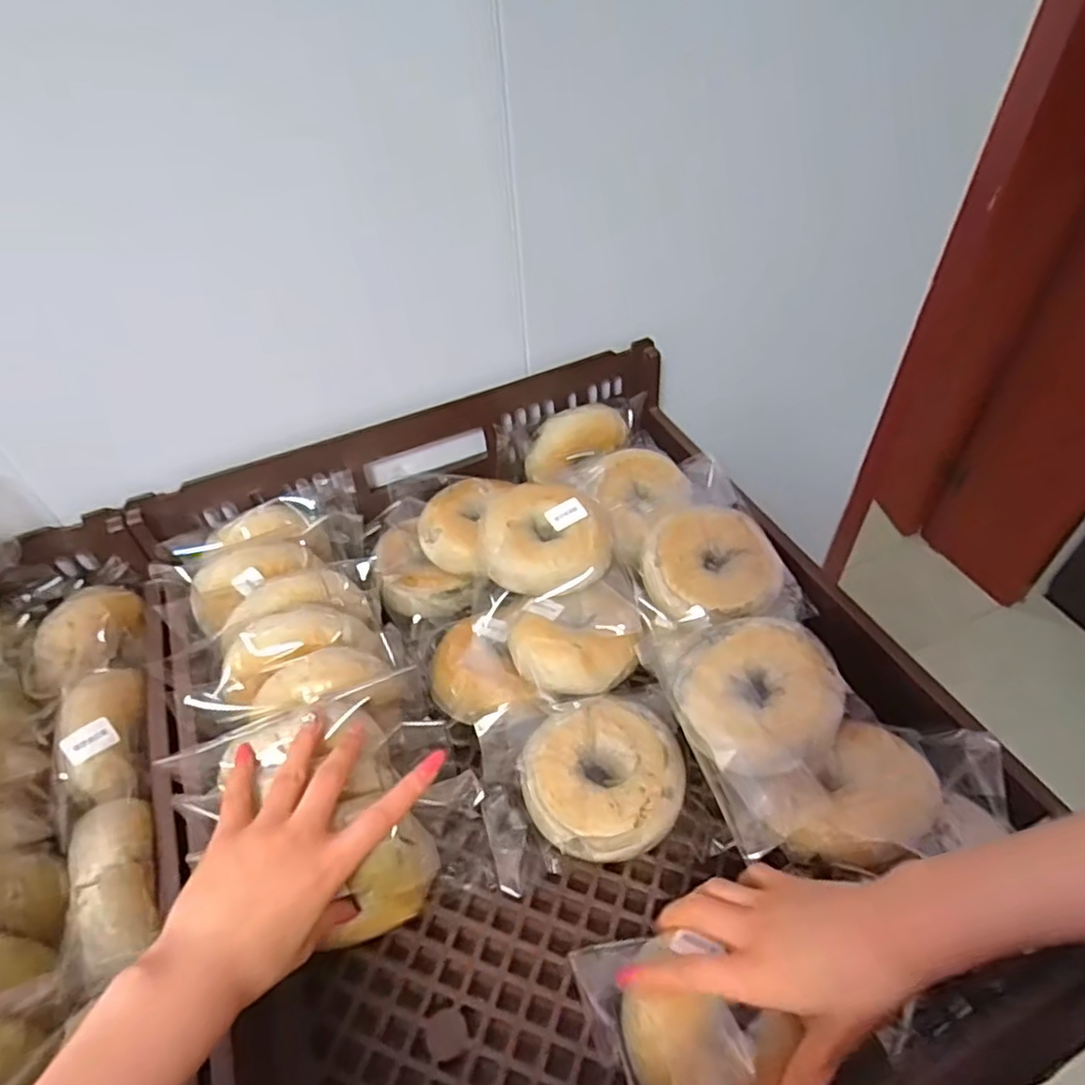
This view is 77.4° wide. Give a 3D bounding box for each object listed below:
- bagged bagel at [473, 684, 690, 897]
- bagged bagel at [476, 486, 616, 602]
[{"bbox_3d":[0.030,0.169,0.493,0.152,0.055,0.130,-13,47,-6],"label":"bagged bagel"},{"bbox_3d":[-0.003,-0.003,0.551,0.110,0.039,0.091,26,55,27],"label":"bagged bagel"}]

